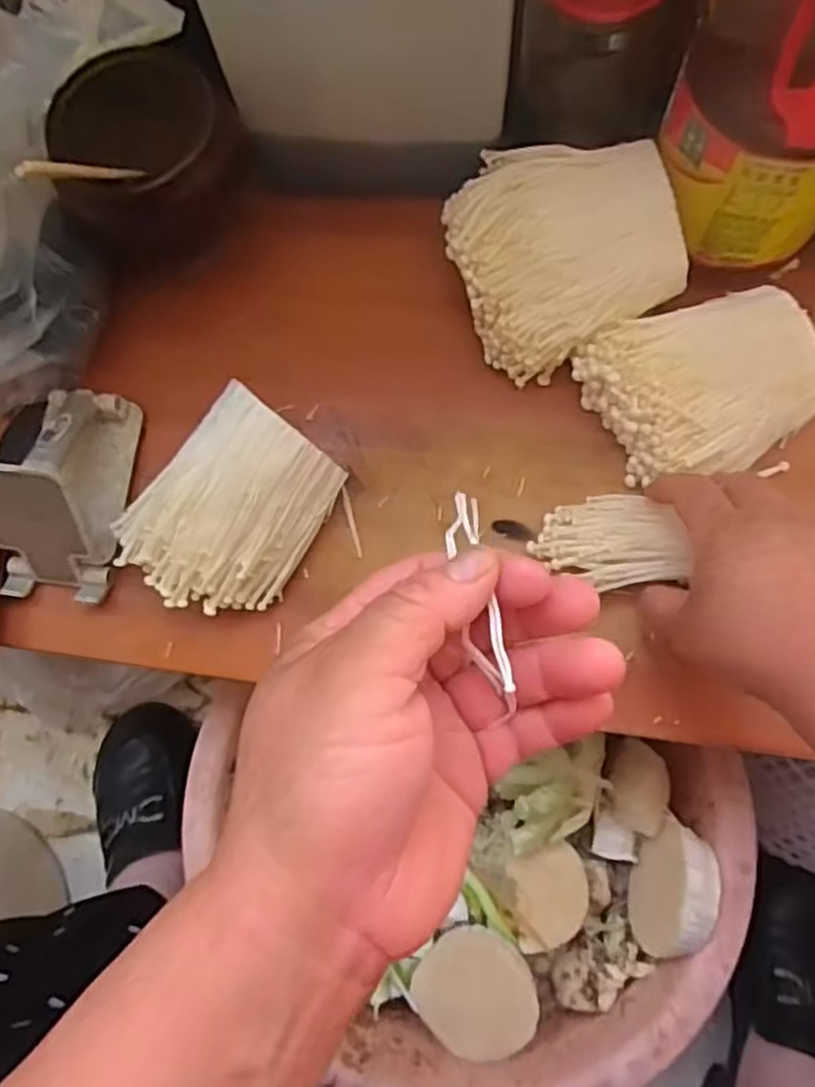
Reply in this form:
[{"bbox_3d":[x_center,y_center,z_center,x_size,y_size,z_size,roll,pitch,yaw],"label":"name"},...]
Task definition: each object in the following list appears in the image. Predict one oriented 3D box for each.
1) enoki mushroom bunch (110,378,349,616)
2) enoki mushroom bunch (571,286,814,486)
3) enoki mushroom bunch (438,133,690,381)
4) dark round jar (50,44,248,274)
[{"bbox_3d":[-0.107,-0.019,0.450,0.097,0.065,0.117,33,79,10],"label":"enoki mushroom bunch"},{"bbox_3d":[0.173,-0.091,0.453,0.120,0.063,0.092,-15,75,-2],"label":"enoki mushroom bunch"},{"bbox_3d":[0.089,-0.180,0.465,0.112,0.094,0.121,-23,76,-4],"label":"enoki mushroom bunch"},{"bbox_3d":[-0.156,-0.234,0.463,0.110,0.071,0.094,-27,76,-5],"label":"dark round jar"}]

